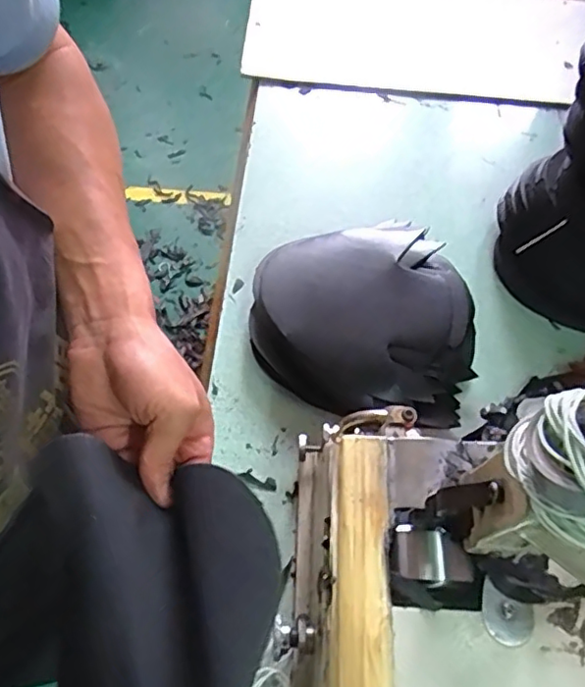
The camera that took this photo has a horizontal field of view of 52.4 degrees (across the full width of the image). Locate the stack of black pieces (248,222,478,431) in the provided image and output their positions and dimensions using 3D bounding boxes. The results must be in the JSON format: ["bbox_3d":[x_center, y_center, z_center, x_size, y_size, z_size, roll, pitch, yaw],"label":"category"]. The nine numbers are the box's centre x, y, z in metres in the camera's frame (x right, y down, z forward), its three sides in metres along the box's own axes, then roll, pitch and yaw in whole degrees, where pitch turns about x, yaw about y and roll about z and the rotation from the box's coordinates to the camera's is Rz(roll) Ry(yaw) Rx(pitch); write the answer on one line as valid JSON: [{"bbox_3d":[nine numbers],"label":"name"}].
[{"bbox_3d":[0.075,-0.029,0.633,0.224,0.064,0.217,6,64,3],"label":"stack of black pieces"}]

